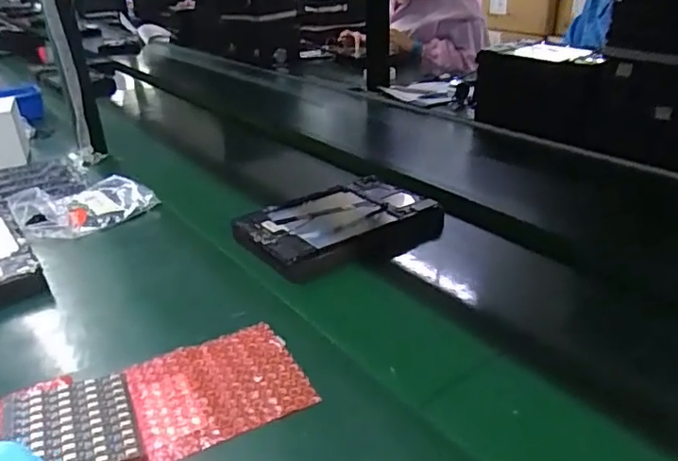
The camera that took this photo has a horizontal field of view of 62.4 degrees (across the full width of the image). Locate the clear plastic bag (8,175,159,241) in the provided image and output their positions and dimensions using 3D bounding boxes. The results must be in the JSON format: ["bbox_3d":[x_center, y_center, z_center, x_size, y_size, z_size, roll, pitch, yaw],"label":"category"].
[{"bbox_3d":[-0.364,-0.035,0.802,0.170,0.033,0.126,-29,36,-32],"label":"clear plastic bag"}]

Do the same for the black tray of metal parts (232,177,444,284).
[{"bbox_3d":[0.002,-0.009,0.730,0.240,0.033,0.170,-24,33,-25],"label":"black tray of metal parts"}]

